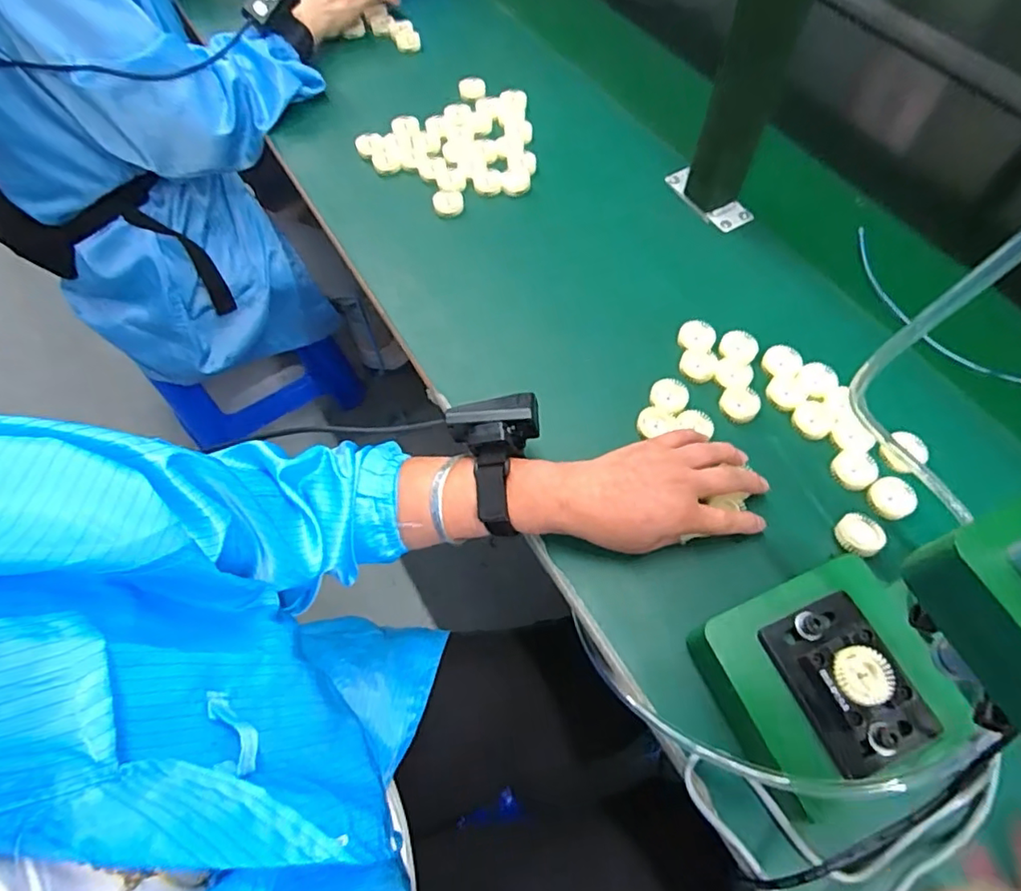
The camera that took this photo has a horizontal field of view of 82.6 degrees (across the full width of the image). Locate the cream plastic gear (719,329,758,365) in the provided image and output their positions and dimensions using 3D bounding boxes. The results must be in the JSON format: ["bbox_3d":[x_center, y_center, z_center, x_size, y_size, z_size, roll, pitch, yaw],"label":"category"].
[{"bbox_3d":[0.204,-0.088,0.516,0.031,0.010,0.028,16,64,9],"label":"cream plastic gear"}]

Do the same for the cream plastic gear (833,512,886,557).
[{"bbox_3d":[0.264,0.068,0.440,0.029,0.011,0.032,-25,61,17],"label":"cream plastic gear"}]

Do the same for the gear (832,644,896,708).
[{"bbox_3d":[0.207,0.136,0.343,0.033,0.007,0.033,-5,63,-1],"label":"gear"}]

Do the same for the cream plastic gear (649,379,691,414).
[{"bbox_3d":[0.137,-0.043,0.502,0.032,0.011,0.030,0,63,1],"label":"cream plastic gear"}]

